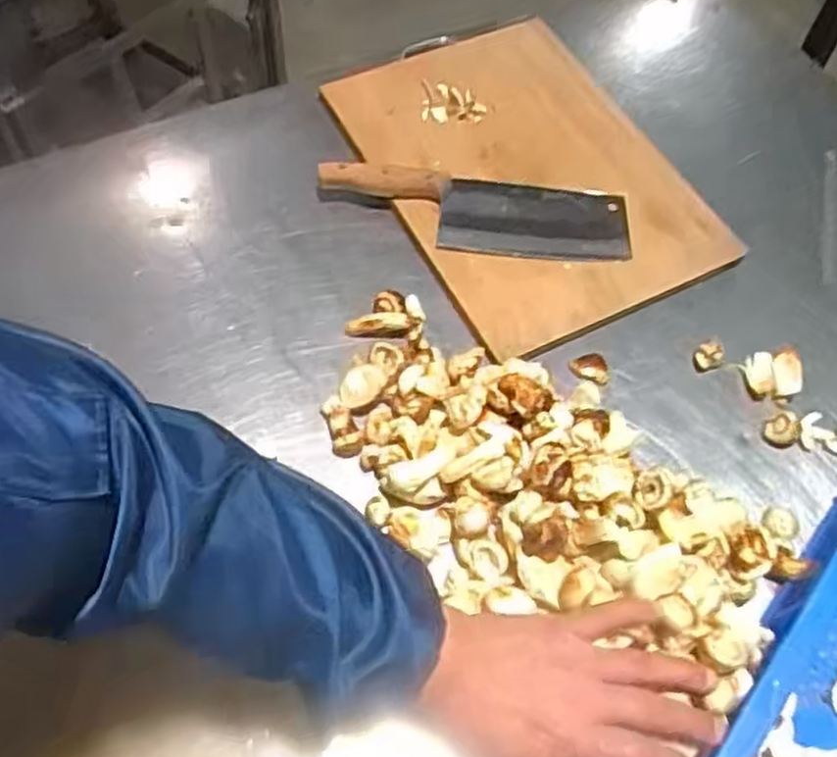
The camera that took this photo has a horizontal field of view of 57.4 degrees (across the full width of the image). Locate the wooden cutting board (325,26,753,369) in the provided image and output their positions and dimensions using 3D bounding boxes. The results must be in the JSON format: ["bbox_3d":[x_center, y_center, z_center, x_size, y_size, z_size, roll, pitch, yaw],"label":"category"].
[{"bbox_3d":[0.098,-0.214,0.749,0.265,0.021,0.370,-24,66,-16],"label":"wooden cutting board"}]

